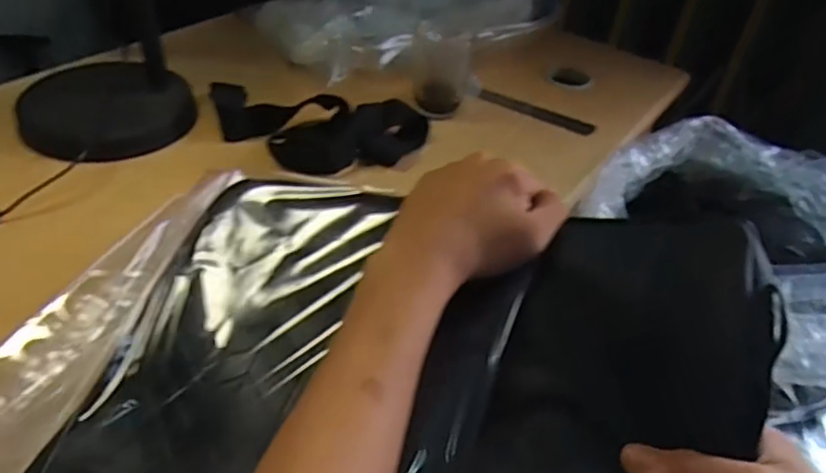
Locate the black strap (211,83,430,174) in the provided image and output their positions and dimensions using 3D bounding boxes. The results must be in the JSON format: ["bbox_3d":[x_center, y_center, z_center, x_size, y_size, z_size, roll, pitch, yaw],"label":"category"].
[{"bbox_3d":[-0.111,-0.118,0.622,0.228,0.035,0.108,18,42,12],"label":"black strap"}]

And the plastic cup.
[{"bbox_3d":[0.036,-0.190,0.698,0.064,0.089,0.069,4,41,-4],"label":"plastic cup"}]

